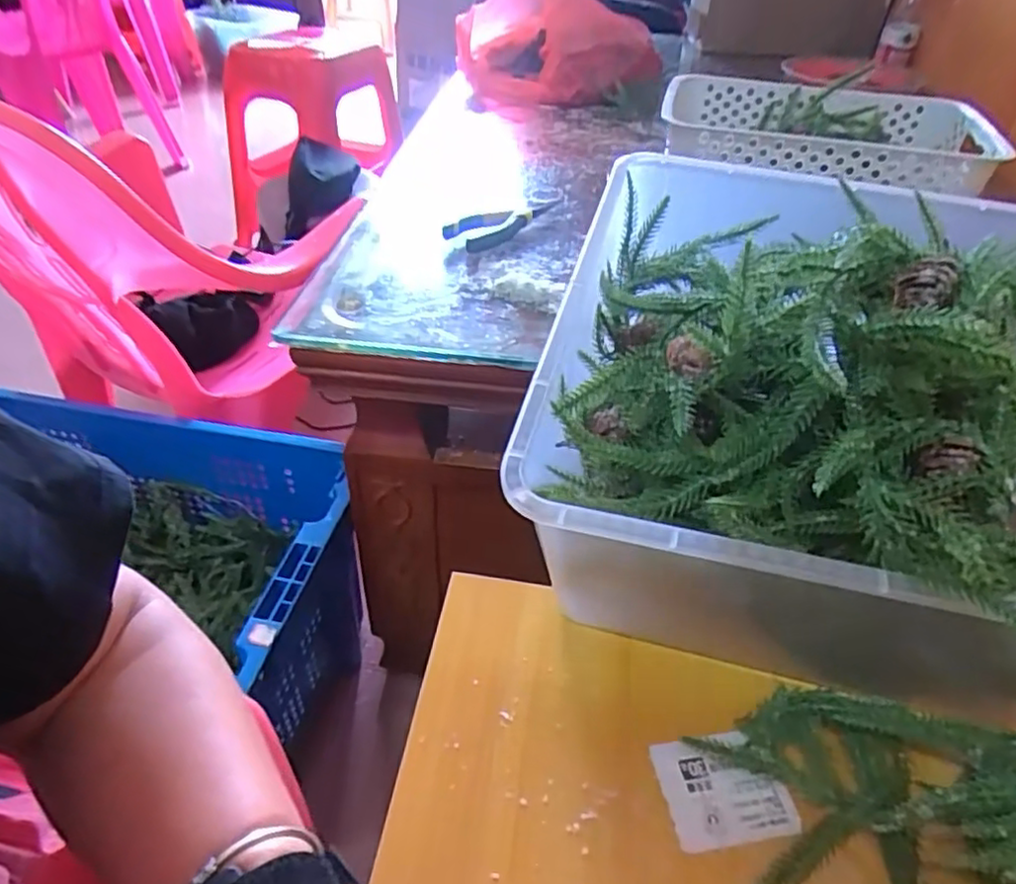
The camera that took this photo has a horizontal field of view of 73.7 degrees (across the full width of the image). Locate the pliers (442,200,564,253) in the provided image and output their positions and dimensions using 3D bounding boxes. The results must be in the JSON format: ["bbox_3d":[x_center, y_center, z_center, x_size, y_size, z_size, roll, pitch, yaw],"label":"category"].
[{"bbox_3d":[-0.003,-0.234,0.703,0.050,0.022,0.157,22,44,21],"label":"pliers"}]

